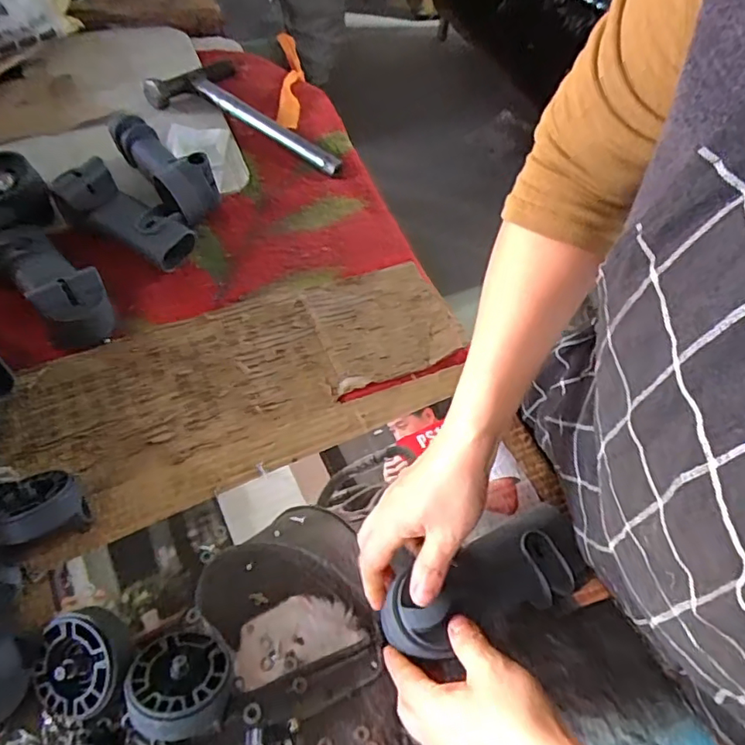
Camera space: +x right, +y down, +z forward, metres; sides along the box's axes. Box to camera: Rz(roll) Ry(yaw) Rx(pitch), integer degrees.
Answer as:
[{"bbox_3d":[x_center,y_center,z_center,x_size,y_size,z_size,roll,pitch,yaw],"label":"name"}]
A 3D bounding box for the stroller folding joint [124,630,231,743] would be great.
[{"bbox_3d":[-0.128,0.202,0.369,0.067,0.026,0.067,6,22,-2],"label":"stroller folding joint"}]

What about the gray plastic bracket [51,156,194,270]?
[{"bbox_3d":[-0.265,-0.169,0.607,0.144,0.063,0.057,32,58,-2],"label":"gray plastic bracket"}]

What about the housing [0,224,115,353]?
[{"bbox_3d":[-0.319,-0.097,0.554,0.063,0.053,0.165,-34,64,-23],"label":"housing"}]

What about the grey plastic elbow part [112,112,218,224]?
[{"bbox_3d":[-0.240,-0.235,0.632,0.145,0.066,0.058,42,62,7],"label":"grey plastic elbow part"}]

